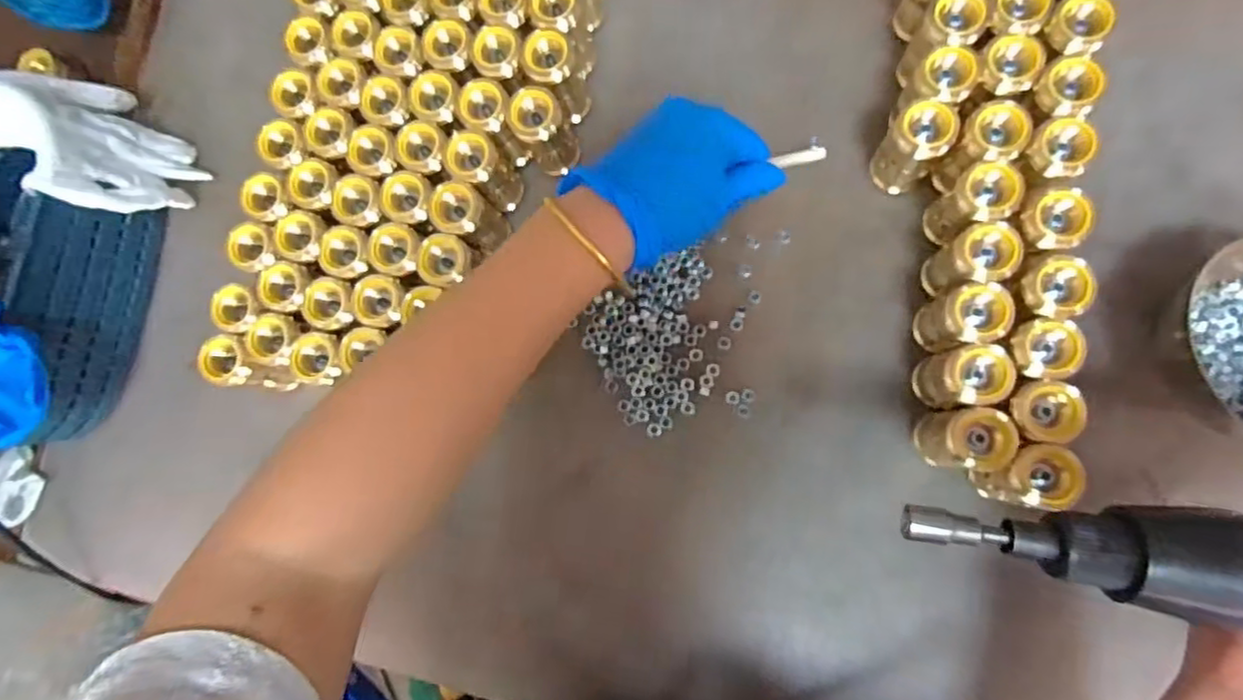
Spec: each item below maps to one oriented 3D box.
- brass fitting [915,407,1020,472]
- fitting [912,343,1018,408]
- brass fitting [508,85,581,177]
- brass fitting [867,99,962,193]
[{"bbox_3d":[0.184,0.048,0.339,0.030,0.051,0.033,6,87,9],"label":"brass fitting"},{"bbox_3d":[0.183,0.015,0.336,0.033,0.064,0.030,-3,85,9],"label":"fitting"},{"bbox_3d":[-0.047,-0.136,0.393,0.030,0.059,0.029,-1,86,9],"label":"brass fitting"},{"bbox_3d":[0.166,-0.115,0.359,0.031,0.056,0.031,-1,86,9],"label":"brass fitting"}]

